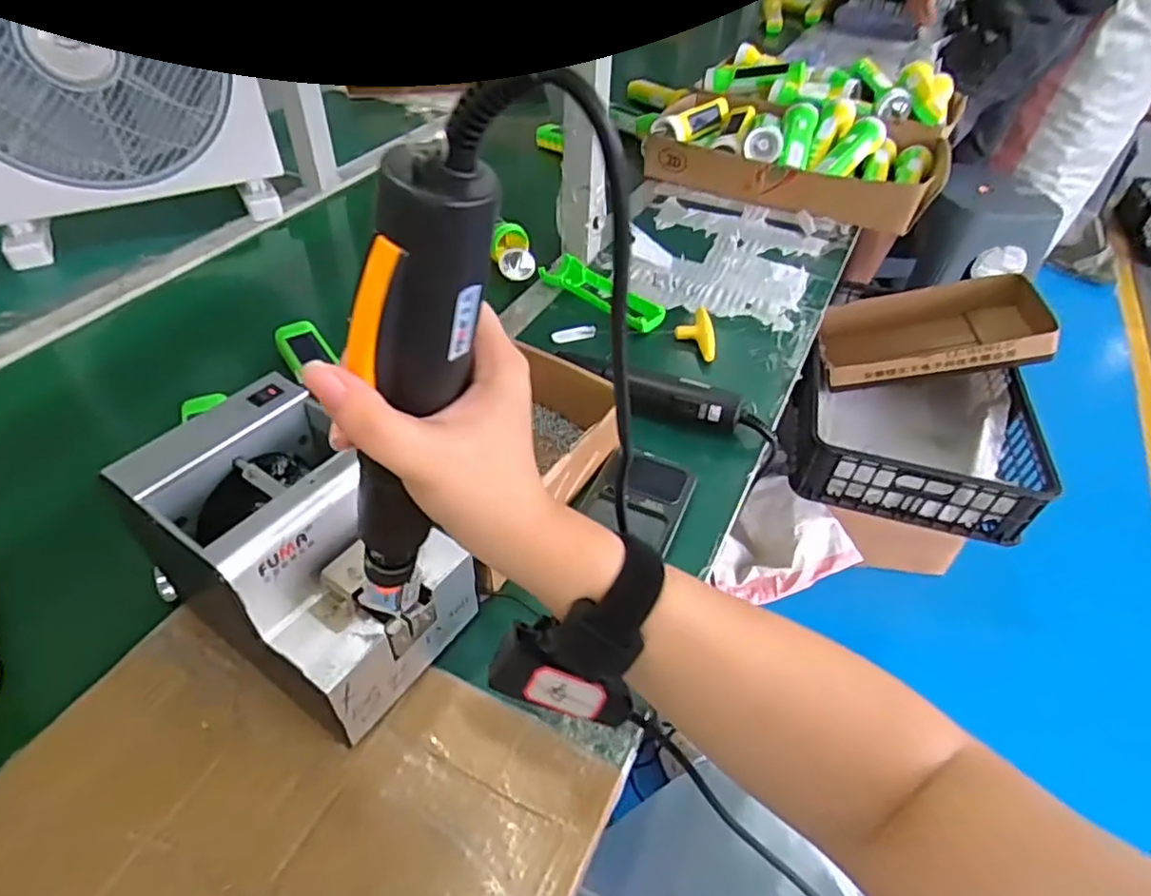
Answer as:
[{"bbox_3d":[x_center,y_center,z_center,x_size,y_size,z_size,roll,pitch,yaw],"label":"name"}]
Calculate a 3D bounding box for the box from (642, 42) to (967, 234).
[{"bbox_3d":[0.373,-0.509,1.047,0.401,0.112,0.382,21,47,18],"label":"box"}]

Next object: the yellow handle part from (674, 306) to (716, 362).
[{"bbox_3d":[0.133,-0.131,0.736,0.042,0.015,0.087,4,44,1],"label":"yellow handle part"}]

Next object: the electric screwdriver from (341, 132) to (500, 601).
[{"bbox_3d":[-0.068,-0.015,0.263,0.037,0.221,0.035,19,45,-4],"label":"electric screwdriver"}]

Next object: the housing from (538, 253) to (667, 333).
[{"bbox_3d":[0.034,-0.185,0.784,0.164,0.020,0.056,32,51,26],"label":"housing"}]

